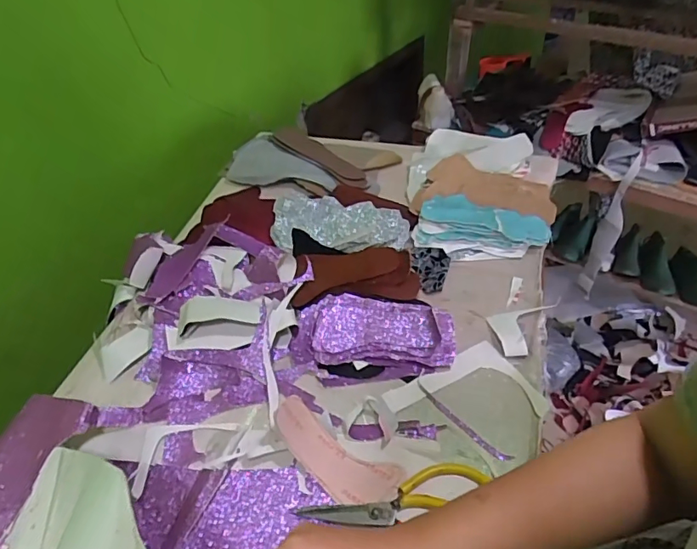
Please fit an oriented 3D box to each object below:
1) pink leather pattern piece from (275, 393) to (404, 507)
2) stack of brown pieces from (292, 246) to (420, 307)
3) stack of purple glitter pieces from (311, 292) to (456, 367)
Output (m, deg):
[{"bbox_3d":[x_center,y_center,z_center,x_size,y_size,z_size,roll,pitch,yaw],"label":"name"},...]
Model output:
[{"bbox_3d":[-0.018,0.198,0.543,0.151,0.018,0.060,35,53,10],"label":"pink leather pattern piece"},{"bbox_3d":[0.012,-0.007,0.720,0.174,0.032,0.093,-5,44,1],"label":"stack of brown pieces"},{"bbox_3d":[0.046,0.070,0.661,0.182,0.022,0.100,-1,44,5],"label":"stack of purple glitter pieces"}]

